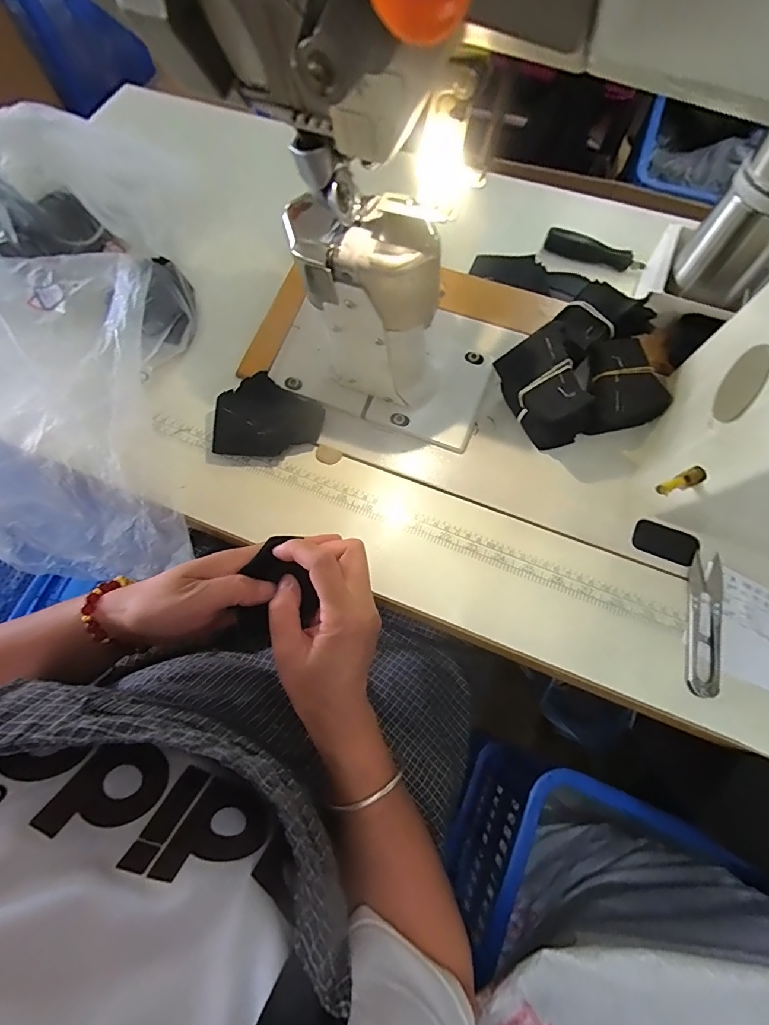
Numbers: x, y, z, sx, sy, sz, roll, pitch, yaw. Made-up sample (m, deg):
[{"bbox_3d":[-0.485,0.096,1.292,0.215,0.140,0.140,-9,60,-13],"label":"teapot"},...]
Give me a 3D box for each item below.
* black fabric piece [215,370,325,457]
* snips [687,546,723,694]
[{"bbox_3d":[-0.111,-0.082,0.414,0.090,0.029,0.089,0,68,1],"label":"black fabric piece"},{"bbox_3d":[0.259,0.088,0.352,0.025,0.008,0.115,15,69,7],"label":"snips"}]

